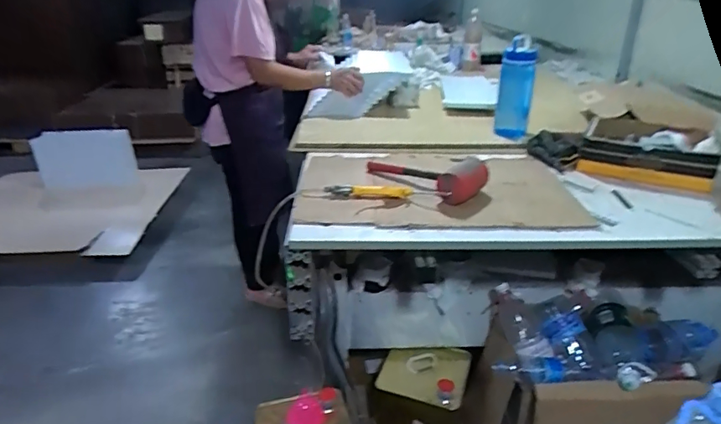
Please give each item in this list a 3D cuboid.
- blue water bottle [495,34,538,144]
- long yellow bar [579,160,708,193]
[{"bbox_3d":[0.466,-0.372,1.487,0.099,0.286,0.110,8,27,17],"label":"blue water bottle"},{"bbox_3d":[0.708,-0.093,1.246,0.297,0.038,0.033,15,30,29],"label":"long yellow bar"}]

